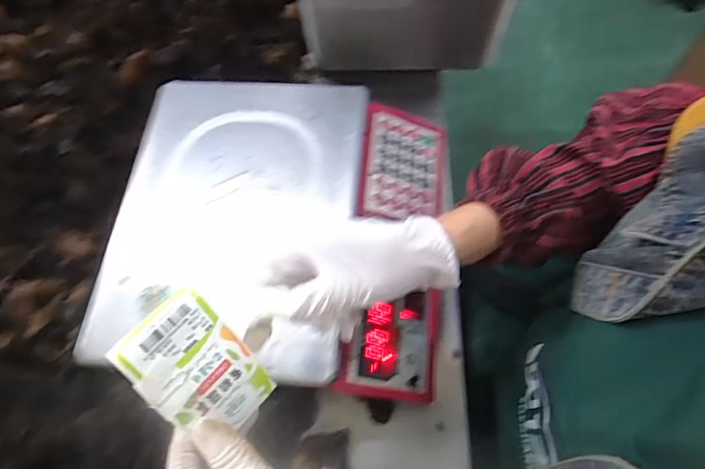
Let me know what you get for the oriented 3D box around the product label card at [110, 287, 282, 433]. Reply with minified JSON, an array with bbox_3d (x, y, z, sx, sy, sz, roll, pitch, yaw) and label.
[{"bbox_3d":[-0.084,0.074,0.249,0.053,0.006,0.083,-49,117,-35],"label":"product label card"}]

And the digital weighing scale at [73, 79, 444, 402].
[{"bbox_3d":[-0.064,-0.014,0.437,0.312,0.083,0.301,4,66,7],"label":"digital weighing scale"}]

